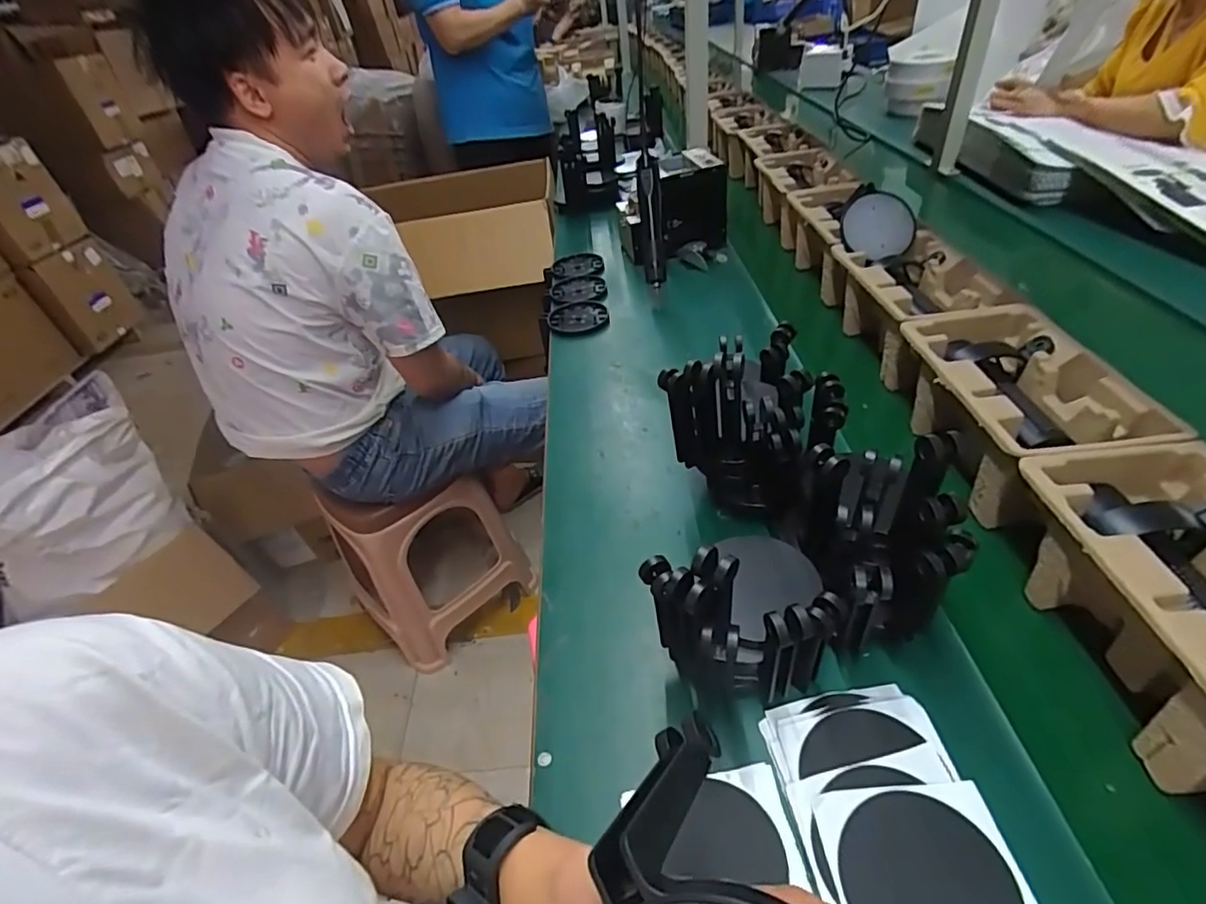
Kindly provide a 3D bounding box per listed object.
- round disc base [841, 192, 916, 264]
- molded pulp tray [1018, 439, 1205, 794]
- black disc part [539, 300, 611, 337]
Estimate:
[{"bbox_3d":[0.373,-0.308,0.765,0.094,0.020,0.097,-2,77,7],"label":"round disc base"},{"bbox_3d":[0.415,0.105,0.398,0.148,0.095,0.227,-6,43,1],"label":"molded pulp tray"},{"bbox_3d":[-0.041,-0.218,0.912,0.096,0.012,0.102,-22,45,-16],"label":"black disc part"}]

